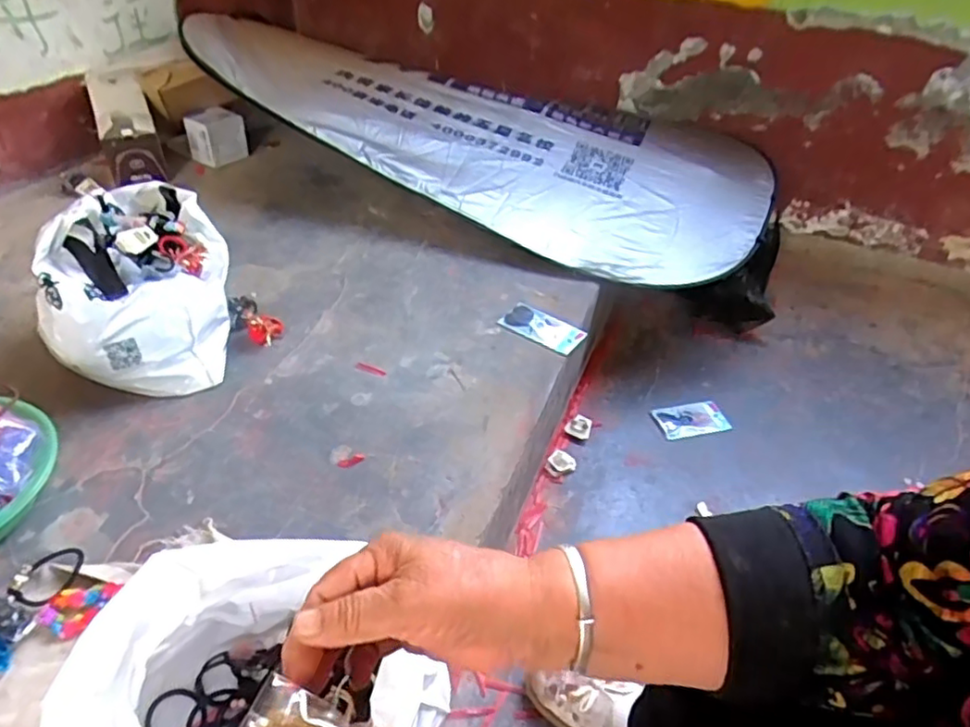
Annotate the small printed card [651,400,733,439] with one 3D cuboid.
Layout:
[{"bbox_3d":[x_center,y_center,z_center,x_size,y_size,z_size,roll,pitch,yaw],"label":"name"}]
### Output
[{"bbox_3d":[0.390,0.104,1.165,0.130,0.006,0.077,-5,41,-12],"label":"small printed card"}]

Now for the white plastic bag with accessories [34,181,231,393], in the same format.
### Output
[{"bbox_3d":[-0.504,-0.131,0.920,0.216,0.198,0.338,-10,42,-17],"label":"white plastic bag with accessories"}]

